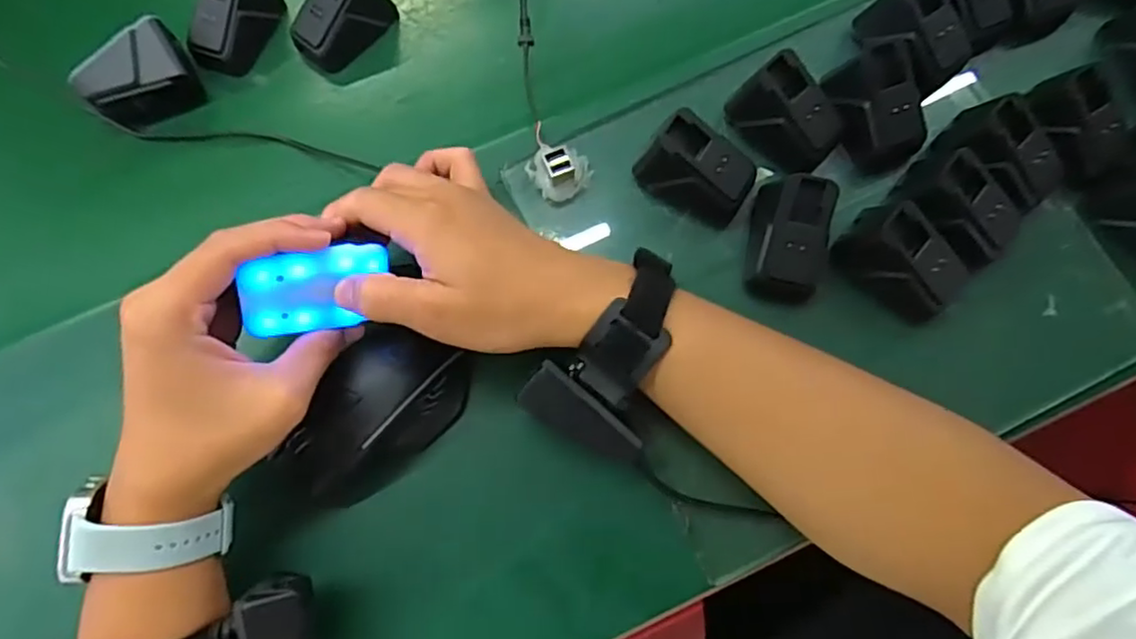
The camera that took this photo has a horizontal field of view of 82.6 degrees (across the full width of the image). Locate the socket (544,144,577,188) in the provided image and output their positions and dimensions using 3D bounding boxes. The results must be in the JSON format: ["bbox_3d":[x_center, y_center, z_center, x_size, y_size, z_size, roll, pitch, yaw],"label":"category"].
[{"bbox_3d":[-0.005,-0.093,0.388,0.015,0.015,0.018,-20,75,-4],"label":"socket"}]

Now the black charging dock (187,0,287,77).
[{"bbox_3d":[-0.228,-0.205,0.436,0.035,0.040,0.068,25,77,8],"label":"black charging dock"}]

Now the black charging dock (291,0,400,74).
[{"bbox_3d":[-0.152,-0.205,0.434,0.037,0.038,0.066,40,79,11],"label":"black charging dock"}]

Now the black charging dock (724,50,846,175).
[{"bbox_3d":[0.132,-0.123,0.390,0.039,0.048,0.062,-41,77,-9],"label":"black charging dock"}]

